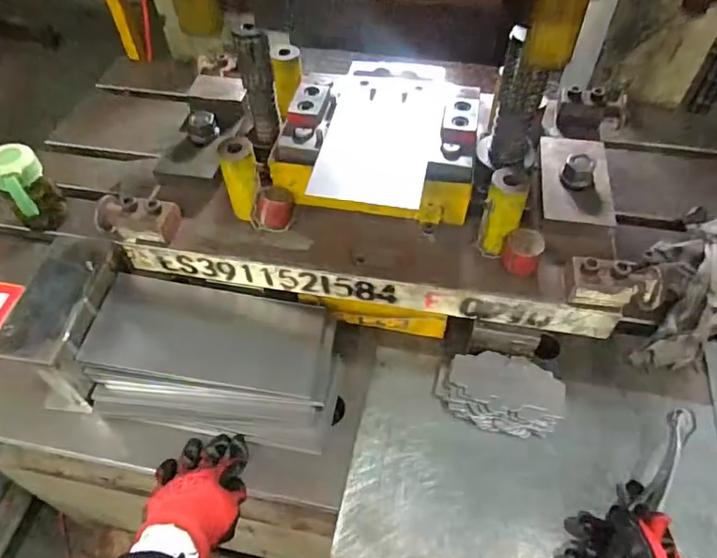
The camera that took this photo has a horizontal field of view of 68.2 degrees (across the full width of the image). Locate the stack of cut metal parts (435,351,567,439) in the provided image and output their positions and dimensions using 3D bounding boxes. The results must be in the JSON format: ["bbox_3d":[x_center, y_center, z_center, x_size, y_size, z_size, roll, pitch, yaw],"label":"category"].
[{"bbox_3d":[0.161,0.129,0.607,0.136,0.055,0.076,9,52,8],"label":"stack of cut metal parts"}]

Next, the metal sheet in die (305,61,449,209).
[{"bbox_3d":[0.031,-0.178,0.616,0.126,0.008,0.235,8,56,7],"label":"metal sheet in die"}]

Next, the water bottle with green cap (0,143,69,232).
[{"bbox_3d":[-0.481,-0.125,0.780,0.066,0.129,0.065,-32,58,-22],"label":"water bottle with green cap"}]

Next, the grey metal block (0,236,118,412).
[{"bbox_3d":[-0.334,0.055,0.628,0.076,0.136,0.170,4,52,4],"label":"grey metal block"}]

